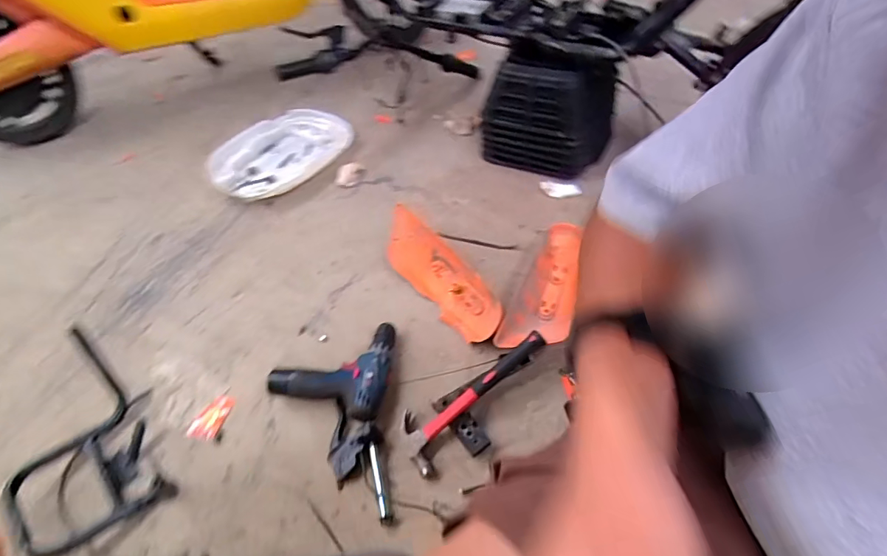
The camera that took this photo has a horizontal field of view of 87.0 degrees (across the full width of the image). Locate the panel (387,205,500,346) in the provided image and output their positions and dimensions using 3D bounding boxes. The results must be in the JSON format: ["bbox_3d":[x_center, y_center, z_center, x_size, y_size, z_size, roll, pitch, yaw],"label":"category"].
[{"bbox_3d":[-0.002,-0.008,0.897,0.104,0.075,0.323,-32,56,-20],"label":"panel"}]

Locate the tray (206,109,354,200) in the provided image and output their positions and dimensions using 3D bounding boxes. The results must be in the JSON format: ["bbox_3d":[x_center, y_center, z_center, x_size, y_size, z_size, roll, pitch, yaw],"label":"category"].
[{"bbox_3d":[-0.409,-0.331,1.204,0.278,0.041,0.362,24,57,21],"label":"tray"}]

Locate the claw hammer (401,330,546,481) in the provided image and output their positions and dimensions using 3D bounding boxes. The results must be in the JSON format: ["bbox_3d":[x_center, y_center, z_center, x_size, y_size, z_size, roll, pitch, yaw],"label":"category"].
[{"bbox_3d":[0.047,0.179,0.729,0.269,0.029,0.096,-41,58,-6],"label":"claw hammer"}]

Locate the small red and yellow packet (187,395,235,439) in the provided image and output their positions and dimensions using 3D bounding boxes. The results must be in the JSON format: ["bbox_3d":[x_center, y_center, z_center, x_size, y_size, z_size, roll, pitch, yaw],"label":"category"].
[{"bbox_3d":[-0.392,0.233,0.790,0.050,0.005,0.077,9,52,11],"label":"small red and yellow packet"}]

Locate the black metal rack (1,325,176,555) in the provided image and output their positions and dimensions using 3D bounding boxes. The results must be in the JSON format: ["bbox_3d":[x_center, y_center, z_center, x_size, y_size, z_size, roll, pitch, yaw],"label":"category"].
[{"bbox_3d":[-0.538,0.270,0.681,0.206,0.127,0.313,-38,58,-24],"label":"black metal rack"}]

